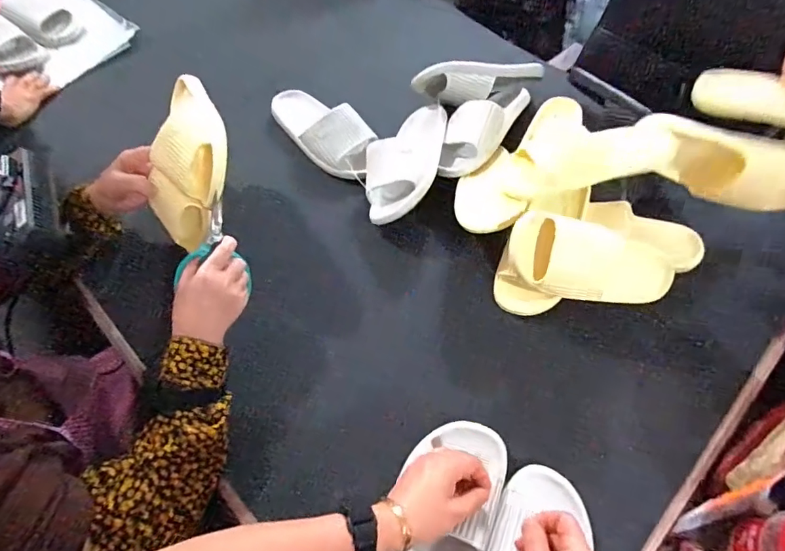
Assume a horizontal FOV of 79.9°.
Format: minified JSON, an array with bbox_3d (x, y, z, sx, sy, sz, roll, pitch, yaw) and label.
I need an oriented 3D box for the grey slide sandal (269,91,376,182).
[{"bbox_3d":[-0.128,-0.272,0.852,0.114,0.063,0.244,-38,67,-21],"label":"grey slide sandal"}]

